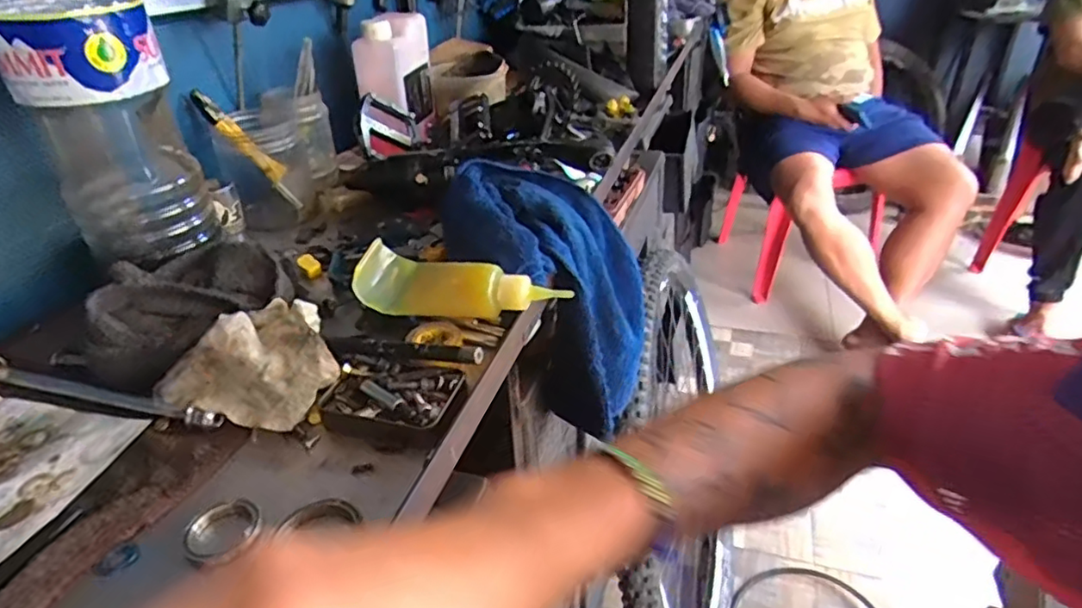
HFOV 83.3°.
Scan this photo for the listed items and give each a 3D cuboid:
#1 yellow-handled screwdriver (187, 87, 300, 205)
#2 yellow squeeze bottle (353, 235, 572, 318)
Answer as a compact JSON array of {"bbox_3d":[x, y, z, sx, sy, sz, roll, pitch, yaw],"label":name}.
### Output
[{"bbox_3d":[-0.317,-0.170,0.667,0.019,0.149,0.013,-31,27,19],"label":"yellow-handled screwdriver"},{"bbox_3d":[-0.059,-0.014,0.469,0.162,0.042,0.054,3,33,12],"label":"yellow squeeze bottle"}]

